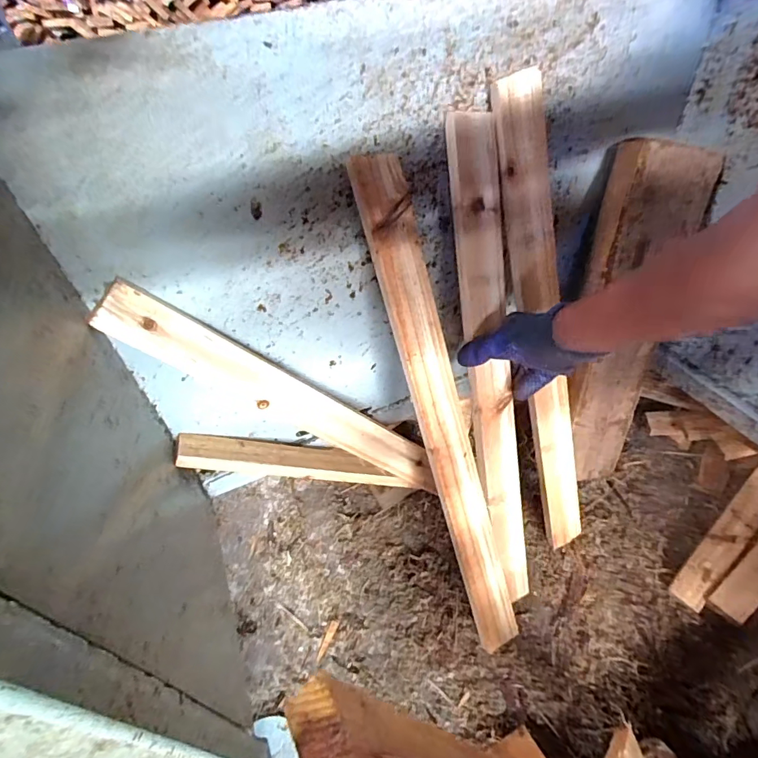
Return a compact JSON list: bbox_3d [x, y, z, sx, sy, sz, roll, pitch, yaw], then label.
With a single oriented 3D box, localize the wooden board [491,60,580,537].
[{"bbox_3d":[0.212,-0.034,0.563,0.056,0.615,0.029,-27,26,-22],"label":"wooden board"}]

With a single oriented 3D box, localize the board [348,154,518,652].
[{"bbox_3d":[0.079,0.058,0.521,0.061,0.611,0.018,-21,15,-17],"label":"board"}]

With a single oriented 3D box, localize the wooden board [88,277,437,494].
[{"bbox_3d":[-0.091,0.033,0.542,0.053,0.478,0.012,-55,31,4],"label":"wooden board"}]

